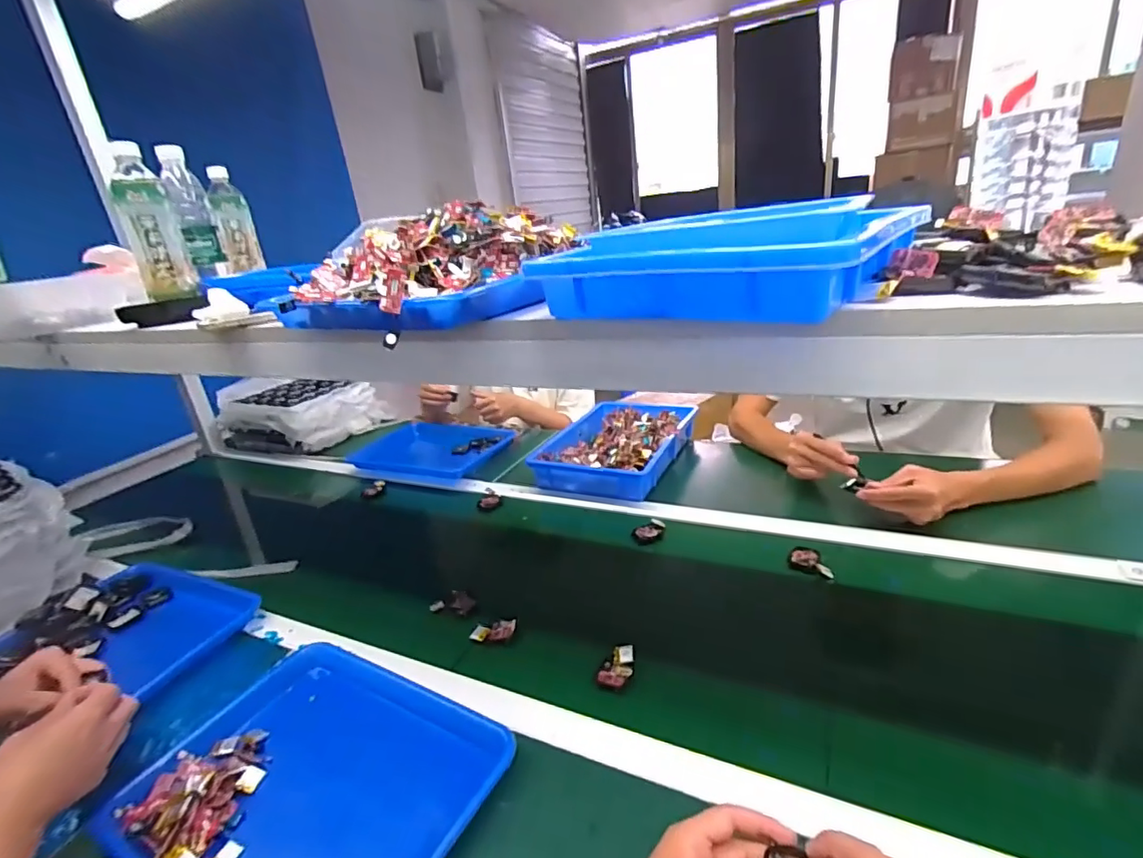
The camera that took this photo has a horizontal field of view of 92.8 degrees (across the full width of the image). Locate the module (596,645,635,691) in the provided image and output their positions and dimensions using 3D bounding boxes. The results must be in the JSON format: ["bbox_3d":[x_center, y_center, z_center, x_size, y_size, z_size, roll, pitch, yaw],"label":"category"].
[{"bbox_3d":[0.052,0.274,0.624,0.039,0.023,0.052,-1,23,16],"label":"module"}]

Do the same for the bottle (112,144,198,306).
[{"bbox_3d":[-0.565,-0.268,0.731,0.061,0.177,0.080,-21,25,-31],"label":"bottle"}]

